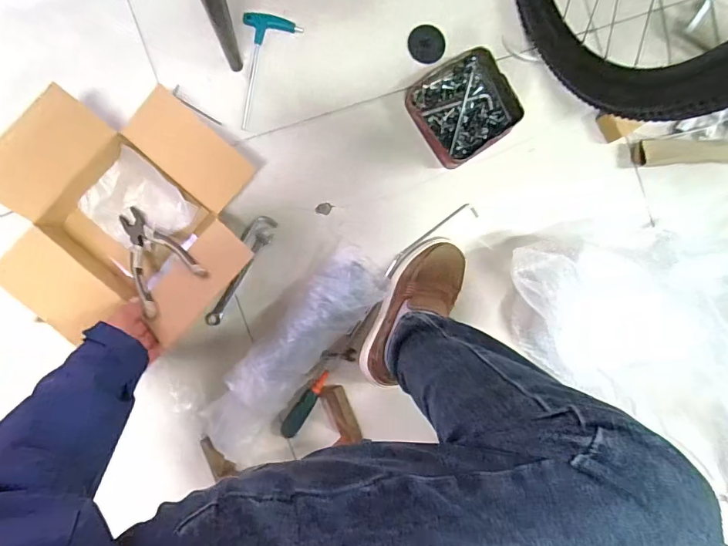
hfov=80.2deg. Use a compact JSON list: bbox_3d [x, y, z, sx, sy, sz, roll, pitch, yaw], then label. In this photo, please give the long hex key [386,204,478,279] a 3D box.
[{"bbox_3d":[0.118,-0.060,0.775,0.201,0.012,0.032,-36,95,-3],"label":"long hex key"}]

